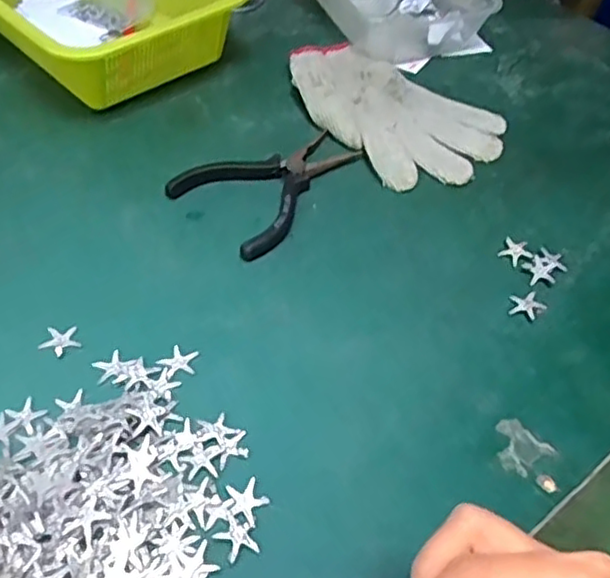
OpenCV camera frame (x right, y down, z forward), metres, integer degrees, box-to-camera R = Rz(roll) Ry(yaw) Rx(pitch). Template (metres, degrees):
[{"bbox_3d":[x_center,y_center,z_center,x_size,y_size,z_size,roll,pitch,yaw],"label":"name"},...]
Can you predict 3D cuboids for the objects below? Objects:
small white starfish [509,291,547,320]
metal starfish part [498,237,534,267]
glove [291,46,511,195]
[{"bbox_3d":[0.150,0.010,0.449,0.022,0.004,0.024,12,49,6],"label":"small white starfish"},{"bbox_3d":[0.152,-0.027,0.479,0.022,0.004,0.023,25,51,16],"label":"metal starfish part"},{"bbox_3d":[0.079,-0.161,0.582,0.137,0.022,0.200,-25,55,-24],"label":"glove"}]

